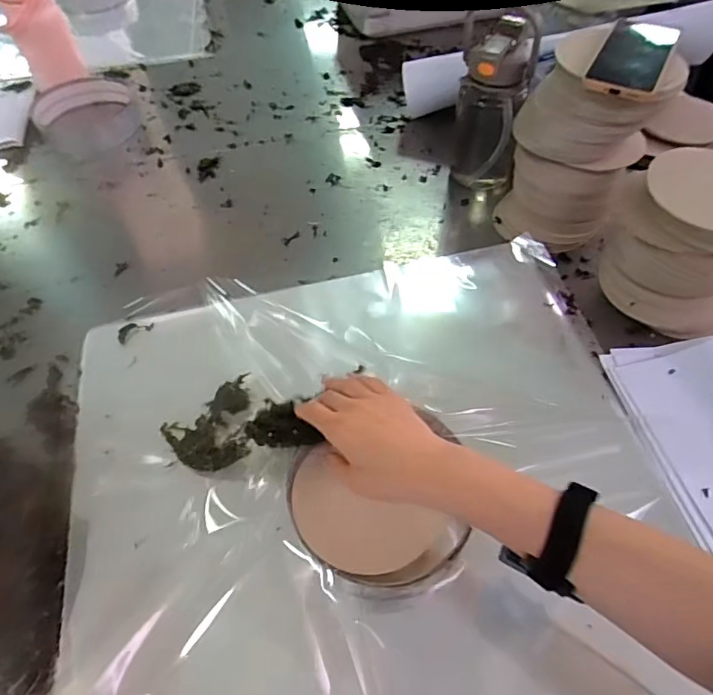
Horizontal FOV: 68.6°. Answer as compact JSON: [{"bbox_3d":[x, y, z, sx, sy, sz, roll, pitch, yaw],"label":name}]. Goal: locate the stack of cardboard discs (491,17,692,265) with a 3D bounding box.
[{"bbox_3d":[0.290,-0.258,0.703,0.156,0.245,0.144,36,62,24],"label":"stack of cardboard discs"}]

